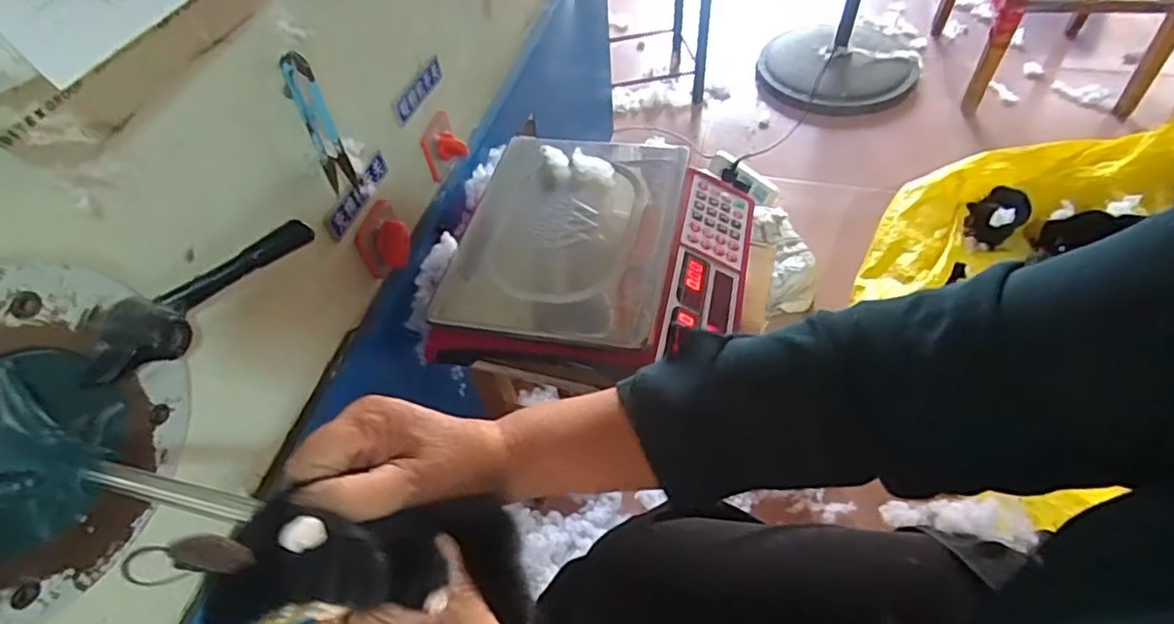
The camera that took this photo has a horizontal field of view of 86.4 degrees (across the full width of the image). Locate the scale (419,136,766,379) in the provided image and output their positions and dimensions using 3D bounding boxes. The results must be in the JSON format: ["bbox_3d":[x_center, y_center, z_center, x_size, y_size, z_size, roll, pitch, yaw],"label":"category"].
[{"bbox_3d":[0.017,-0.063,0.709,0.313,0.098,0.302,9,53,13],"label":"scale"}]

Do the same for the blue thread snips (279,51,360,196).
[{"bbox_3d":[-0.212,-0.148,0.501,0.025,0.118,0.009,-1,47,5],"label":"blue thread snips"}]

